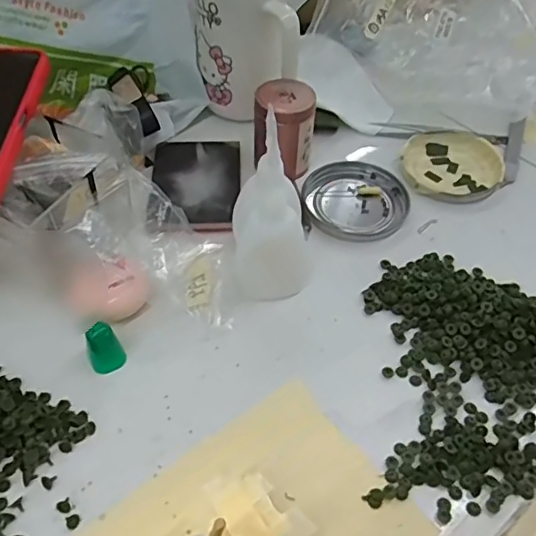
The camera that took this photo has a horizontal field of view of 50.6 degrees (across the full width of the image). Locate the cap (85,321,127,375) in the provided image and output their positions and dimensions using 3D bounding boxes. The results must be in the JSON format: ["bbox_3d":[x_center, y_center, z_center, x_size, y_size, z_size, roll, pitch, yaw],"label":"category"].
[{"bbox_3d":[-0.095,0.047,0.330,0.019,0.026,0.017,-28,57,-23],"label":"cap"}]

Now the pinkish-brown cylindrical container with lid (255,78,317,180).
[{"bbox_3d":[0.009,-0.103,0.433,0.049,0.061,0.045,1,50,-2],"label":"pinkish-brown cylindrical container with lid"}]

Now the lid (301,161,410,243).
[{"bbox_3d":[0.066,-0.052,0.432,0.075,0.009,0.079,1,50,-2],"label":"lid"}]

